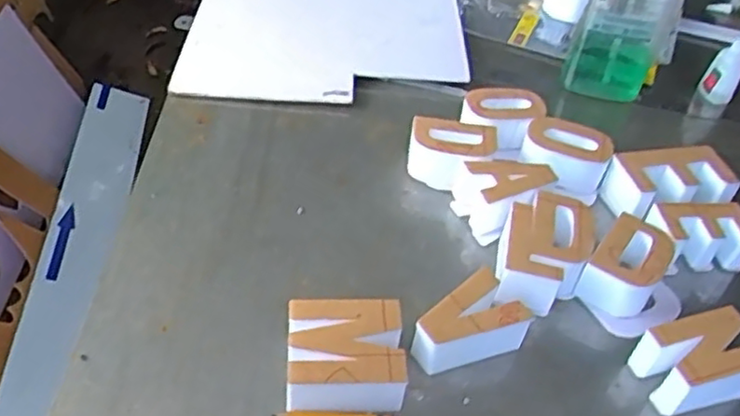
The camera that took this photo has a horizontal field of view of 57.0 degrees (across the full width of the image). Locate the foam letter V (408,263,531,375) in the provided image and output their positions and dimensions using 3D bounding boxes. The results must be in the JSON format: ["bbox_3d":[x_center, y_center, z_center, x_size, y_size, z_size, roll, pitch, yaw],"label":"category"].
[{"bbox_3d":[0.078,0.097,0.530,0.086,0.049,0.054,-30,55,-32],"label":"foam letter V"}]

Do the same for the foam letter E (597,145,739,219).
[{"bbox_3d":[0.300,-0.022,0.684,0.117,0.050,0.072,-8,46,-15],"label":"foam letter E"}]

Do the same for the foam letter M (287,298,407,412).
[{"bbox_3d":[-0.019,0.110,0.504,0.081,0.046,0.072,2,44,-5],"label":"foam letter M"}]

